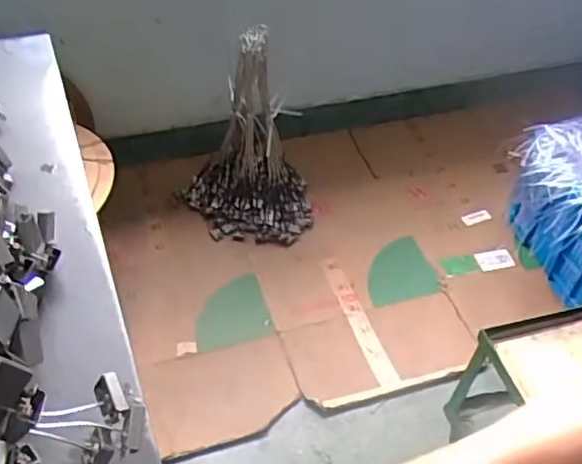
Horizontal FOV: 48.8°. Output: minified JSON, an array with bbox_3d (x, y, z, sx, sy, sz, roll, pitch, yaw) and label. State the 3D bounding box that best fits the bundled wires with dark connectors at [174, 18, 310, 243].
[{"bbox_3d":[-0.113,-0.274,1.700,0.358,0.546,0.336,-2,46,-7],"label":"bundled wires with dark connectors"}]

